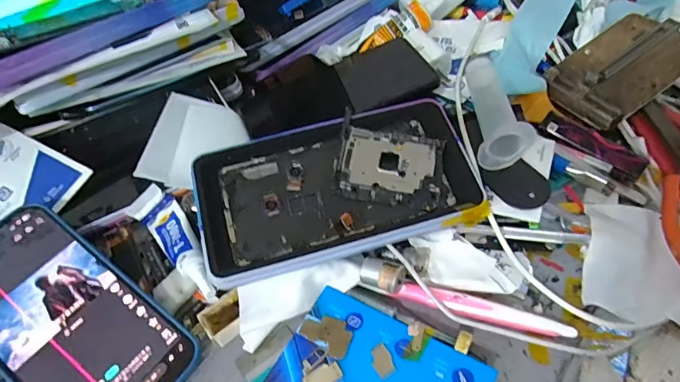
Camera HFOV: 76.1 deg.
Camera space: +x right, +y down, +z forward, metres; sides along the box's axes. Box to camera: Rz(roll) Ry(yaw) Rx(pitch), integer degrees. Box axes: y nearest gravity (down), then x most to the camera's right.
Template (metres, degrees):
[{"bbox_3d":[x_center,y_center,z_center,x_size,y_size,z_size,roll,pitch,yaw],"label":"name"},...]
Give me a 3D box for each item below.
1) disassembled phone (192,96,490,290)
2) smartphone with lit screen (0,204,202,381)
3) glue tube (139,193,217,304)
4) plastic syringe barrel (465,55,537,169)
[{"bbox_3d":[-0.002,-0.005,0.301,0.183,0.012,0.103,-15,66,-5],"label":"disassembled phone"},{"bbox_3d":[-0.171,0.079,0.270,0.164,0.008,0.078,37,61,11],"label":"smartphone with lit screen"},{"bbox_3d":[-0.109,0.039,0.300,0.026,0.015,0.095,-33,54,-19],"label":"glue tube"},{"bbox_3d":[0.121,-0.069,0.341,0.034,0.033,0.108,0,50,7],"label":"plastic syringe barrel"}]

